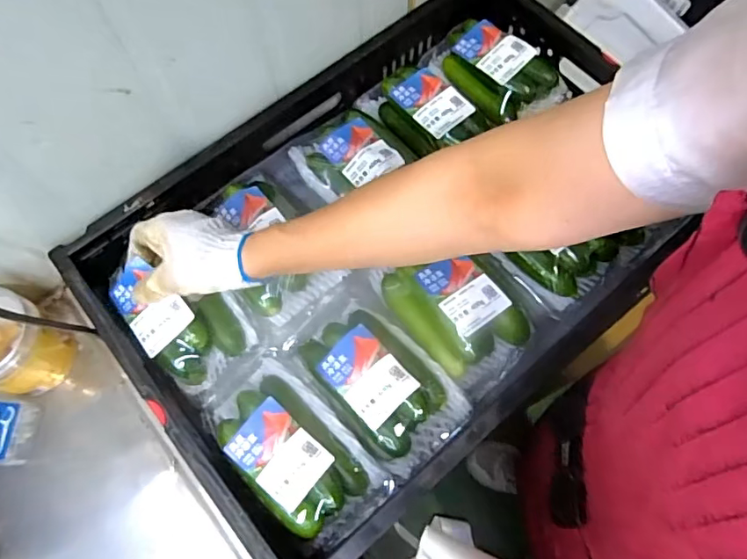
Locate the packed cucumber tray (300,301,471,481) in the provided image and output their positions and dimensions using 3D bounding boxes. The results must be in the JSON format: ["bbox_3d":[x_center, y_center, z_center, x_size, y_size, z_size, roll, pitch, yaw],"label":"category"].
[{"bbox_3d":[0.002,0.085,0.496,0.101,0.042,0.163,-38,72,-13],"label":"packed cucumber tray"}]

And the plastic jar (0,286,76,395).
[{"bbox_3d":[-0.349,0.062,0.506,0.101,0.083,0.091,14,68,7],"label":"plastic jar"}]

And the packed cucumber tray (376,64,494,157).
[{"bbox_3d":[0.063,-0.186,0.603,0.128,0.047,0.069,38,73,15],"label":"packed cucumber tray"}]

